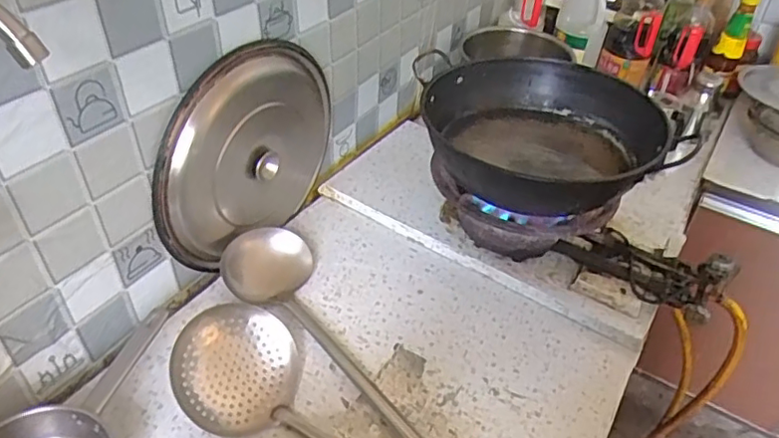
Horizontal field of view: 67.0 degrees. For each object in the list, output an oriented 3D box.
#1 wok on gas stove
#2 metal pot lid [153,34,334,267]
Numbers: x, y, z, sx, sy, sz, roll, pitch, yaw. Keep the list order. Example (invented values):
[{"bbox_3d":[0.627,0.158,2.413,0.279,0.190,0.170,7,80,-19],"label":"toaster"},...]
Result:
[{"bbox_3d":[0.233,-0.125,0.904,0.345,0.109,0.338,3,39,-2],"label":"wok on gas stove"},{"bbox_3d":[-0.208,-0.097,0.913,0.055,0.324,0.372,24,43,23],"label":"metal pot lid"}]

